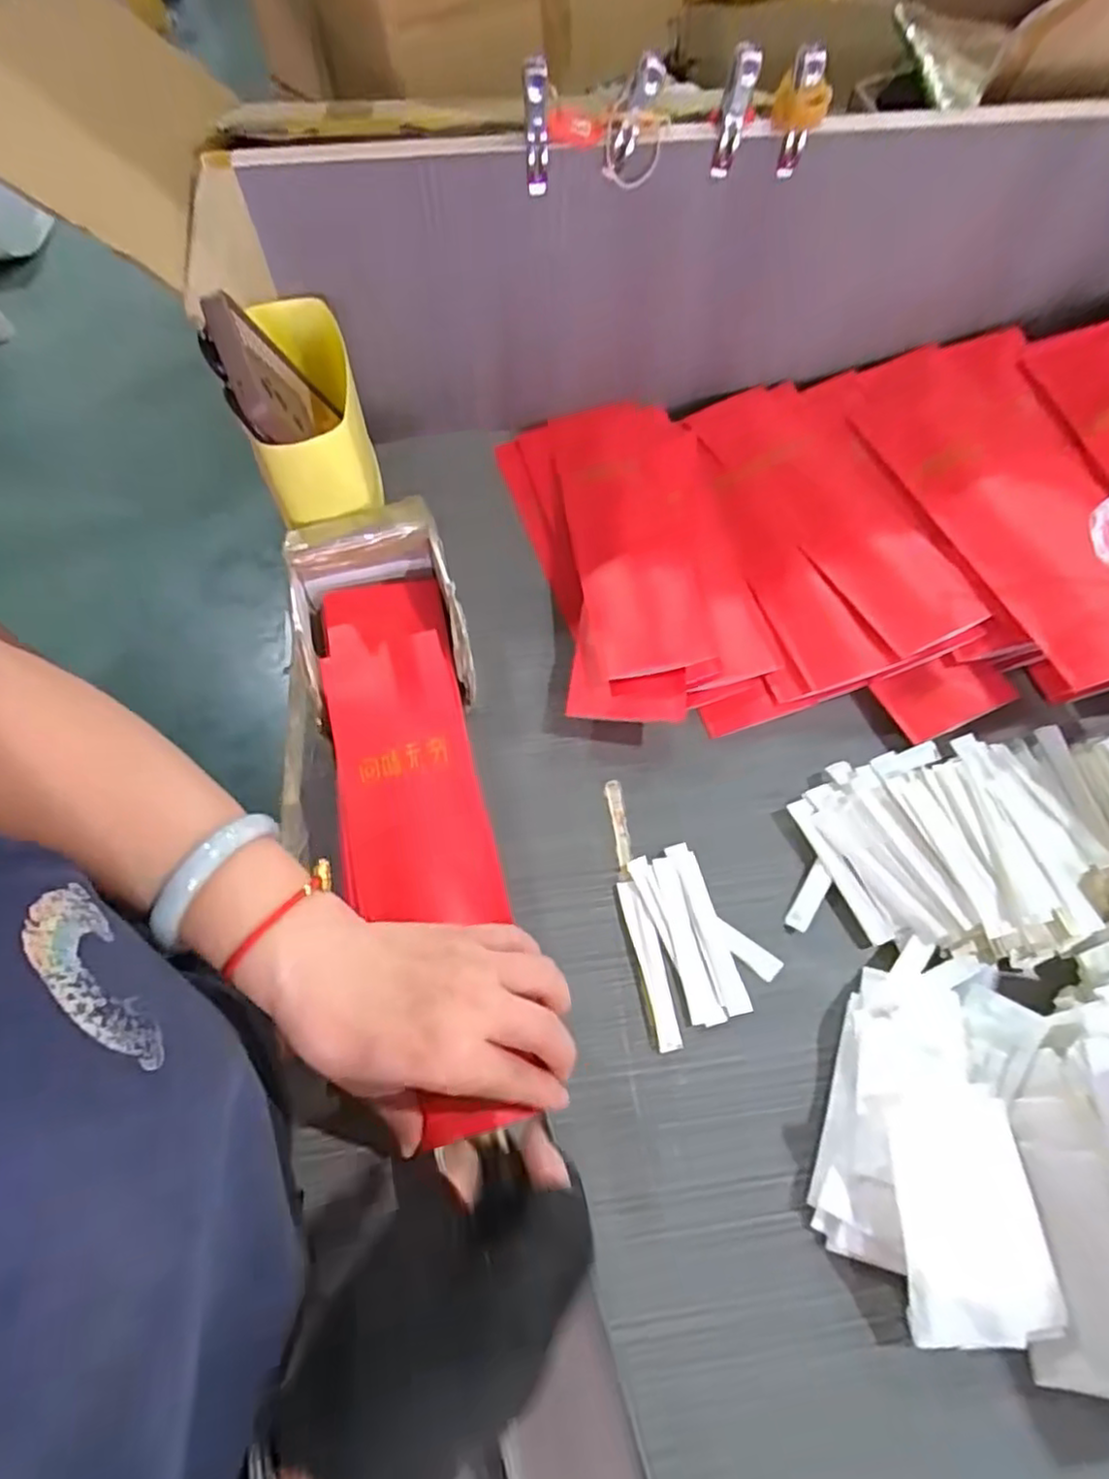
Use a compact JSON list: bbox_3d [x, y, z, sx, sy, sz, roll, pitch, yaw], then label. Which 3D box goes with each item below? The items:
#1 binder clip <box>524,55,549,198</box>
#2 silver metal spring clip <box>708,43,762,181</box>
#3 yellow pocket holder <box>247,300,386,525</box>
[{"bbox_3d":[-0.011,-0.370,0.411,0.014,0.066,0.023,0,63,1],"label":"binder clip"},{"bbox_3d":[0.109,-0.378,0.409,0.017,0.064,0.026,11,64,6],"label":"silver metal spring clip"},{"bbox_3d":[-0.167,-0.229,0.466,0.058,0.064,0.155,-12,63,-5],"label":"yellow pocket holder"}]

